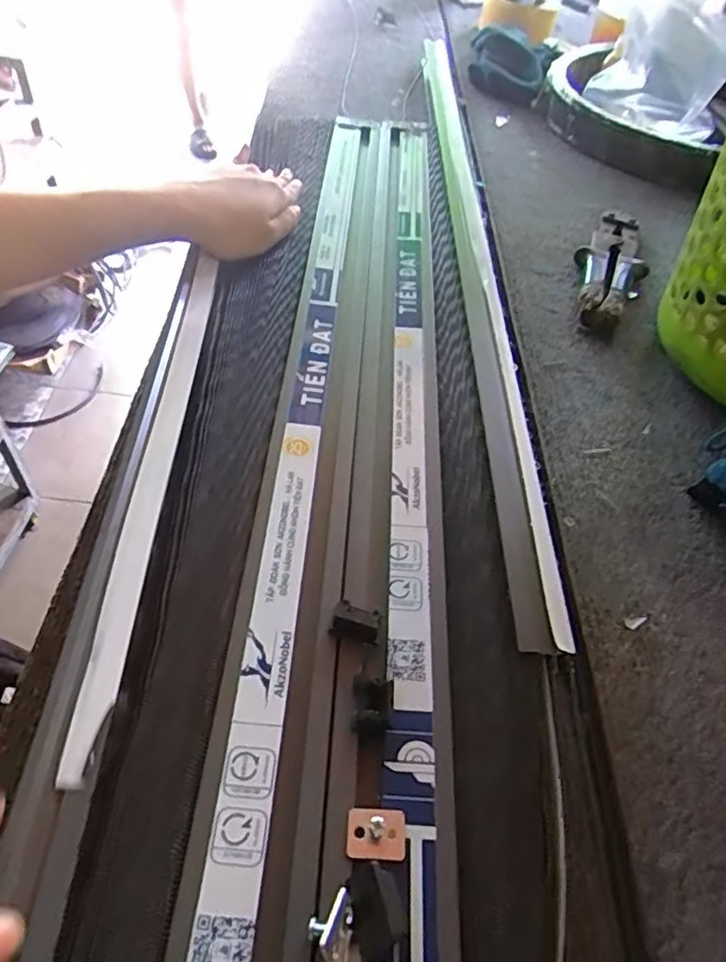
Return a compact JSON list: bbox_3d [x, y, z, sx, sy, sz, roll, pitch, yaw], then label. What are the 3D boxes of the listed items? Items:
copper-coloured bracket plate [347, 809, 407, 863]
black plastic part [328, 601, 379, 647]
[{"bbox_3d":[0.005,0.128,0.220,0.021,0.009,0.017,7,50,-1],"label":"copper-coloured bracket plate"},{"bbox_3d":[-0.003,0.063,0.270,0.021,0.011,0.013,17,50,7],"label":"black plastic part"}]

